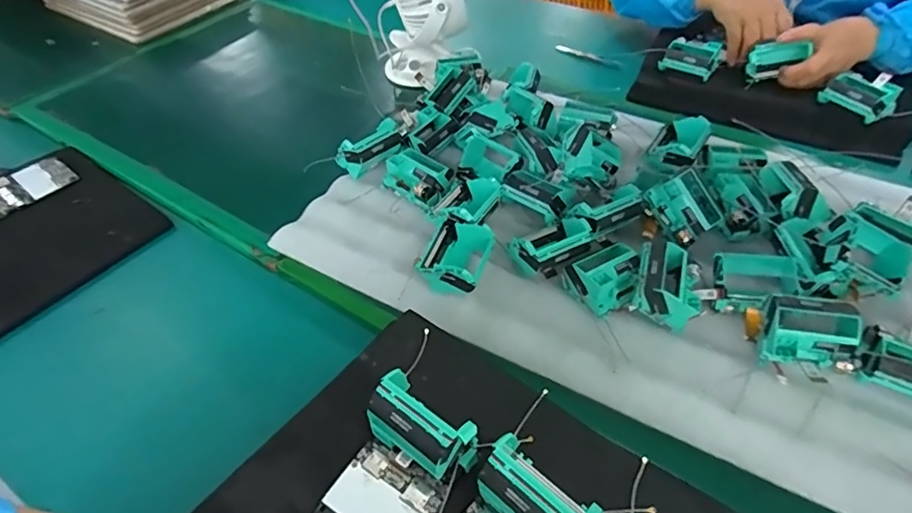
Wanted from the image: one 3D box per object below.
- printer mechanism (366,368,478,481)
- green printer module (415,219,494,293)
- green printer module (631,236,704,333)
[{"bbox_3d":[-0.023,0.113,0.343,0.068,0.055,0.034,30,56,26],"label":"printer mechanism"},{"bbox_3d":[-0.001,0.002,0.529,0.065,0.040,0.072,16,51,16],"label":"green printer module"},{"bbox_3d":[0.196,0.024,0.486,0.058,0.042,0.070,14,50,15],"label":"green printer module"}]

